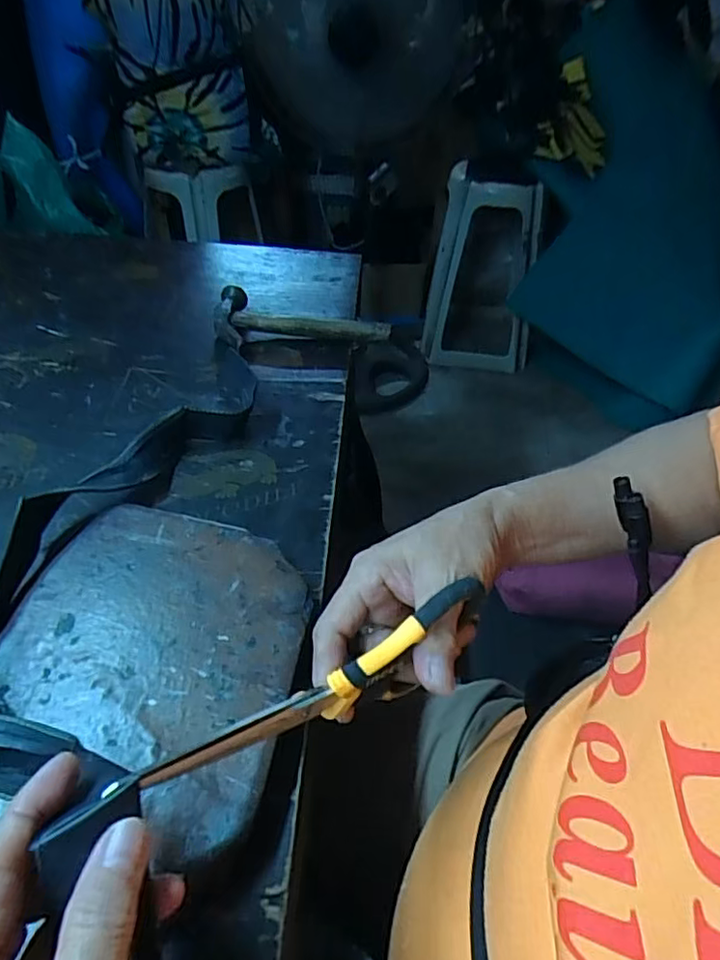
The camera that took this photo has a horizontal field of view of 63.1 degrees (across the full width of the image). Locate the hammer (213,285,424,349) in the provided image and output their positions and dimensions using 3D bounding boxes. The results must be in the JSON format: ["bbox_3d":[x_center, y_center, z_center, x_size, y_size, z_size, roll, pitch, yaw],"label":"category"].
[{"bbox_3d":[-0.047,-0.173,0.637,0.222,0.025,0.102,3,44,0],"label":"hammer"}]

